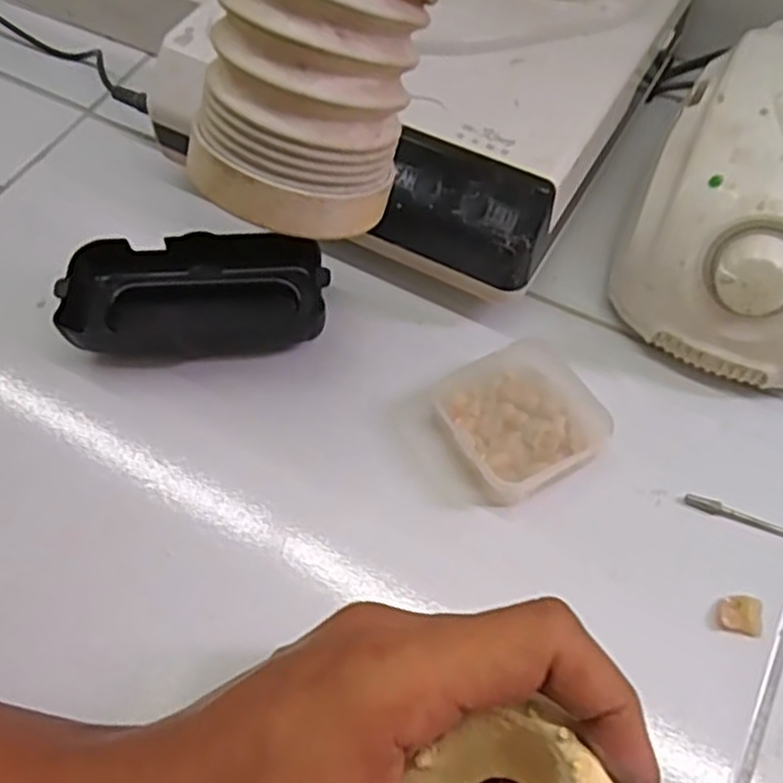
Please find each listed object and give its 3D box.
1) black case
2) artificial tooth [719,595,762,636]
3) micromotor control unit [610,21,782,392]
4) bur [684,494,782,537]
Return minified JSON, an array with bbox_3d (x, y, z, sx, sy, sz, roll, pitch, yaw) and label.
[{"bbox_3d":[-0.085,-0.042,0.338,0.109,0.024,0.051,-4,60,-2],"label":"black case"},{"bbox_3d":[0.125,0.079,0.273,0.015,0.007,0.013,11,61,7],"label":"artificial tooth"},{"bbox_3d":[0.163,-0.077,0.319,0.107,0.079,0.139,22,62,13],"label":"micromotor control unit"},{"bbox_3d":[0.135,0.048,0.293,0.043,0.004,0.004,19,62,11],"label":"bur"}]

